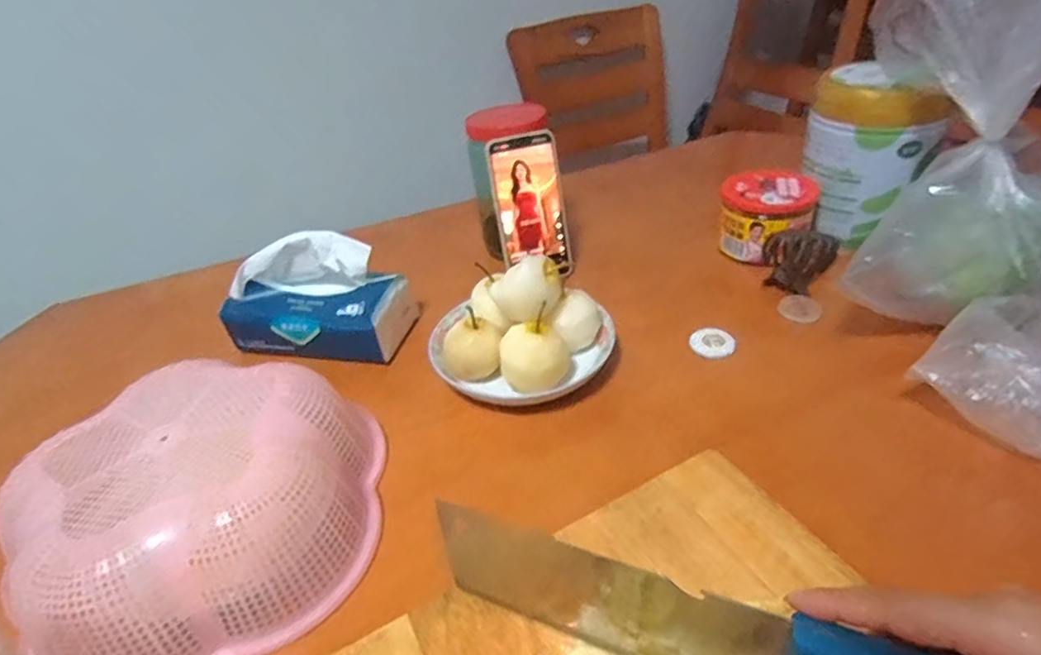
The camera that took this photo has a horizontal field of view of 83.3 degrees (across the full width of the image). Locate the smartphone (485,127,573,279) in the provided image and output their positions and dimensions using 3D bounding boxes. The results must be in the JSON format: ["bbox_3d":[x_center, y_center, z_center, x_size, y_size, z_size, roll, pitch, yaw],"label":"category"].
[{"bbox_3d":[0.011,-0.134,0.661,0.080,0.161,0.007,-16,22,-9],"label":"smartphone"}]

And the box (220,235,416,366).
[{"bbox_3d":[-0.209,-0.036,0.604,0.179,0.105,0.091,3,37,14],"label":"box"}]

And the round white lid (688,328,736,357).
[{"bbox_3d":[0.185,0.014,0.565,0.040,0.008,0.040,-5,35,4],"label":"round white lid"}]

